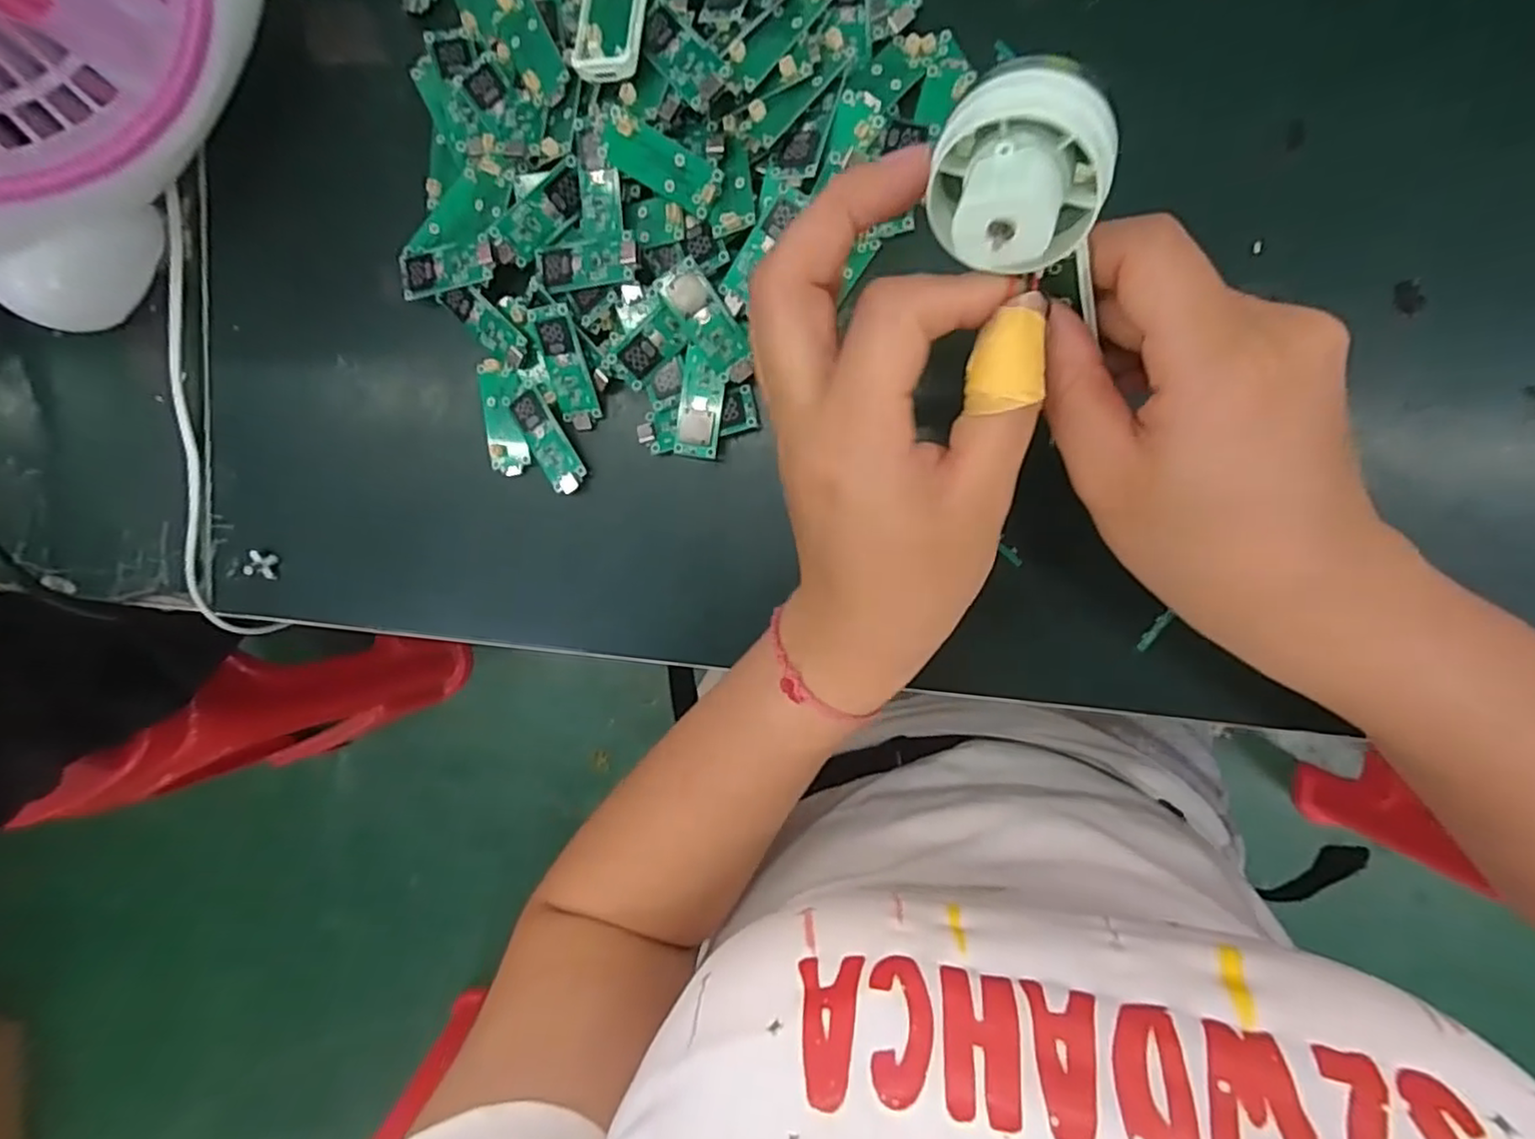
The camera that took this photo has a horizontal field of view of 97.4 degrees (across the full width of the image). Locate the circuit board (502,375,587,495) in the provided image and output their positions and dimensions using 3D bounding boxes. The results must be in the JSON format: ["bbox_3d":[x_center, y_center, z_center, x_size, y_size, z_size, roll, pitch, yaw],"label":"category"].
[{"bbox_3d":[-0.098,-0.059,0.296,0.017,0.005,0.054,-29,91,10],"label":"circuit board"}]

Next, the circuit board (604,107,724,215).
[{"bbox_3d":[-0.041,-0.157,0.261,0.046,0.006,0.018,28,123,-9],"label":"circuit board"}]

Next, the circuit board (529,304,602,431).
[{"bbox_3d":[-0.086,-0.085,0.288,0.018,0.004,0.051,-7,119,9],"label":"circuit board"}]

